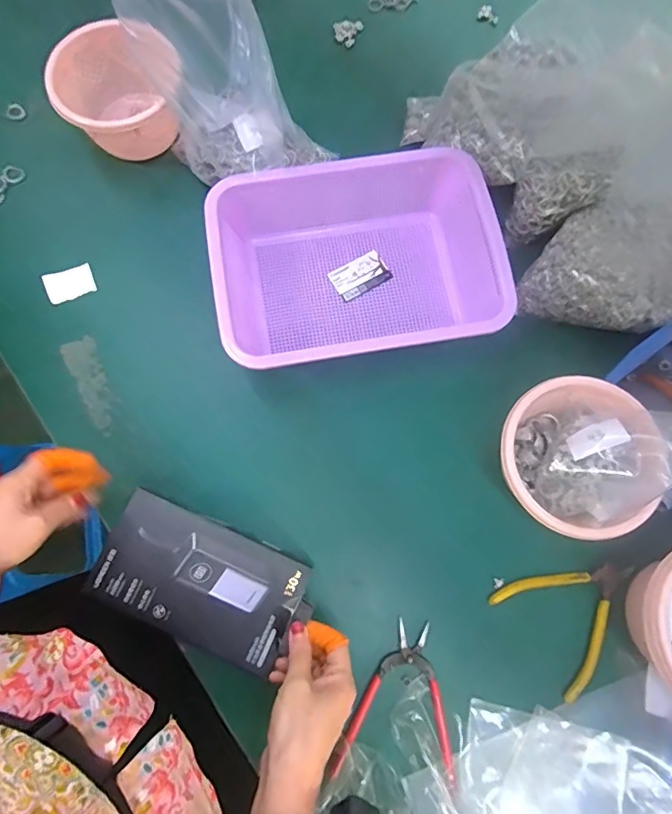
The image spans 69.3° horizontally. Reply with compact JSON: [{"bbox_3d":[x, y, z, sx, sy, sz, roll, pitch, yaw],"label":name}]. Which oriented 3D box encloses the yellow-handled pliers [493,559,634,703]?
[{"bbox_3d":[0.249,0.205,0.501,0.137,0.019,0.119,-36,79,-8],"label":"yellow-handled pliers"}]

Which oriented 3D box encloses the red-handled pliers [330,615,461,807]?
[{"bbox_3d":[0.060,0.287,0.473,0.115,0.019,0.142,6,77,1],"label":"red-handled pliers"}]

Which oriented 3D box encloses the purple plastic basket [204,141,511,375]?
[{"bbox_3d":[0.023,-0.157,0.546,0.299,0.084,0.221,-9,77,-2],"label":"purple plastic basket"}]

